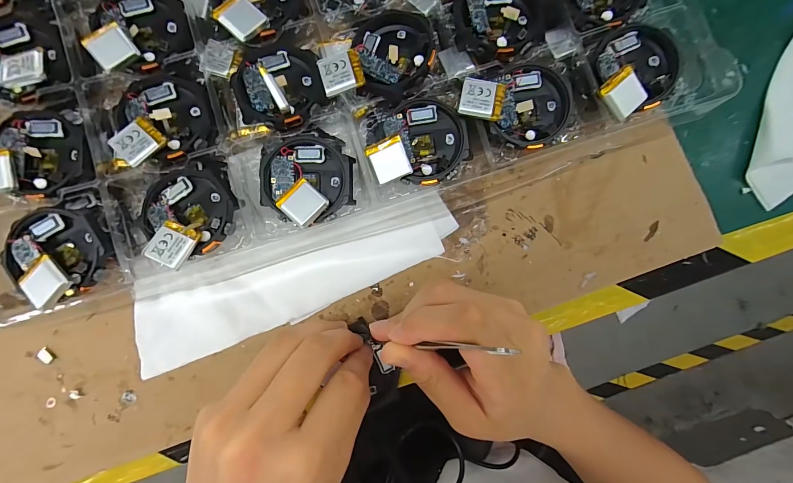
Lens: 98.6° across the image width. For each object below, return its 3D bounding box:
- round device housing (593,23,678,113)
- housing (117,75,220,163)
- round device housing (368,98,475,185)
[{"bbox_3d":[0.140,-0.105,0.199,0.045,0.012,0.053,30,85,1],"label":"round device housing"},{"bbox_3d":[-0.132,-0.072,0.200,0.047,0.015,0.052,-26,86,-3],"label":"housing"},{"bbox_3d":[0.015,-0.058,0.197,0.050,0.013,0.049,1,86,-8],"label":"round device housing"}]

